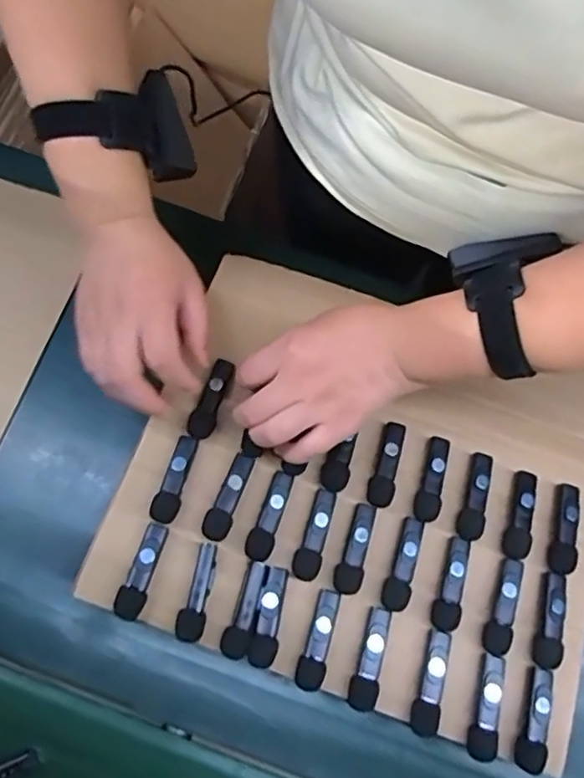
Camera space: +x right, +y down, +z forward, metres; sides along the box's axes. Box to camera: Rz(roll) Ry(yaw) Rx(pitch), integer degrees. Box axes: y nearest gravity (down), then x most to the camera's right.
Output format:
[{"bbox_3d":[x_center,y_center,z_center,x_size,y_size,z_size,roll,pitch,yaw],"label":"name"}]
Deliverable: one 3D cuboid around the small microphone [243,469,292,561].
[{"bbox_3d":[-0.015,0.092,0.447,0.019,0.012,0.065,22,74,4],"label":"small microphone"}]

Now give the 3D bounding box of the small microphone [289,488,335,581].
[{"bbox_3d":[0.017,0.104,0.444,0.019,0.012,0.064,18,74,3],"label":"small microphone"}]

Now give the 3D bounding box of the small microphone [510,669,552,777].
[{"bbox_3d":[0.163,0.221,0.416,0.017,0.018,0.063,18,74,3],"label":"small microphone"}]

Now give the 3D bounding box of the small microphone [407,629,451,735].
[{"bbox_3d":[0.093,0.198,0.420,0.017,0.021,0.066,14,74,2],"label":"small microphone"}]

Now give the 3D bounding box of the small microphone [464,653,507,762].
[{"bbox_3d":[0.130,0.214,0.417,0.017,0.019,0.064,14,74,2],"label":"small microphone"}]

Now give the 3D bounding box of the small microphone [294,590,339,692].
[{"bbox_3d":[0.017,0.170,0.420,0.018,0.013,0.063,13,74,2],"label":"small microphone"}]

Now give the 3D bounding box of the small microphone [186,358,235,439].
[{"bbox_3d":[-0.061,0.006,0.469,0.018,0.010,0.064,20,72,3],"label":"small microphone"}]

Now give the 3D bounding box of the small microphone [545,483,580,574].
[{"bbox_3d":[0.204,0.104,0.463,0.019,0.013,0.067,19,74,3],"label":"small microphone"}]

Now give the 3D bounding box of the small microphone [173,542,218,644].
[{"bbox_3d":[-0.065,0.141,0.430,0.020,0.011,0.065,14,74,2],"label":"small microphone"}]

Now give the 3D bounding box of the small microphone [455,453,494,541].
[{"bbox_3d":[0.137,0.080,0.465,0.018,0.013,0.066,16,74,2],"label":"small microphone"}]

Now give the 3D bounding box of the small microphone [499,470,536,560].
[{"bbox_3d":[0.171,0.093,0.462,0.017,0.014,0.066,19,74,3],"label":"small microphone"}]

